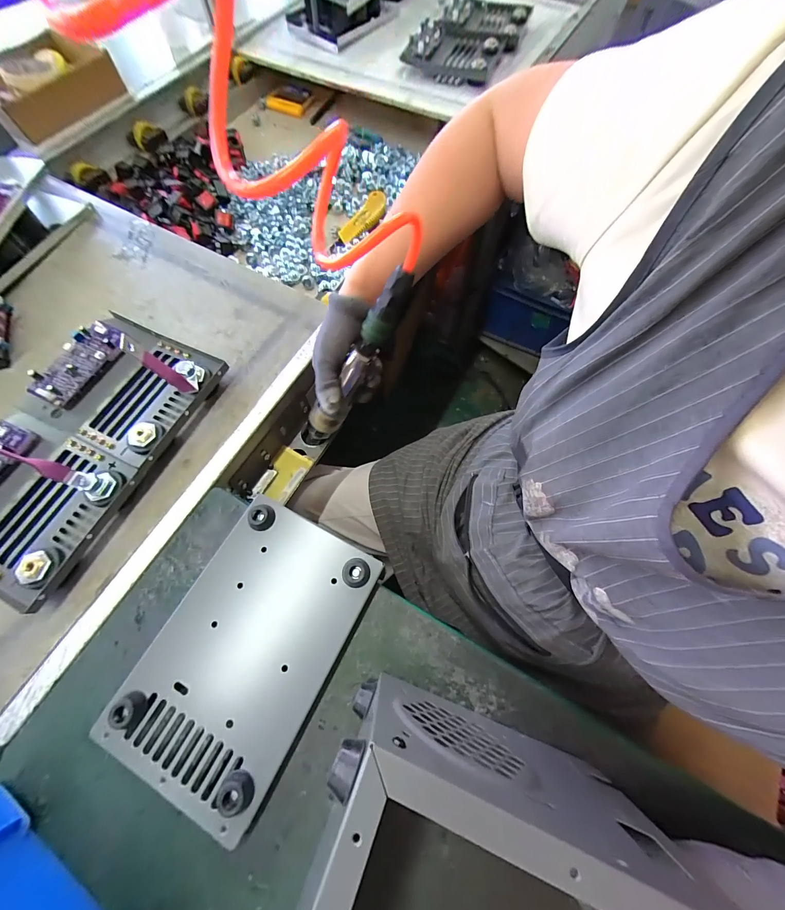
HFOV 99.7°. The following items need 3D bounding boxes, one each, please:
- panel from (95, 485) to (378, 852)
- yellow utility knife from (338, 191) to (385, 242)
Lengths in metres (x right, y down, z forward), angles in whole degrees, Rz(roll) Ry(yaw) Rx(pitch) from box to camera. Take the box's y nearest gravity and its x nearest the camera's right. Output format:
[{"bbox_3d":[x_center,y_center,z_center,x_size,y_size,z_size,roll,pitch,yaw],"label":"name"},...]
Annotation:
[{"bbox_3d":[-0.126,0.166,0.297,0.148,0.025,0.227,27,70,10],"label":"panel"},{"bbox_3d":[-0.052,-0.449,0.622,0.040,0.024,0.141,35,72,12],"label":"yellow utility knife"}]

